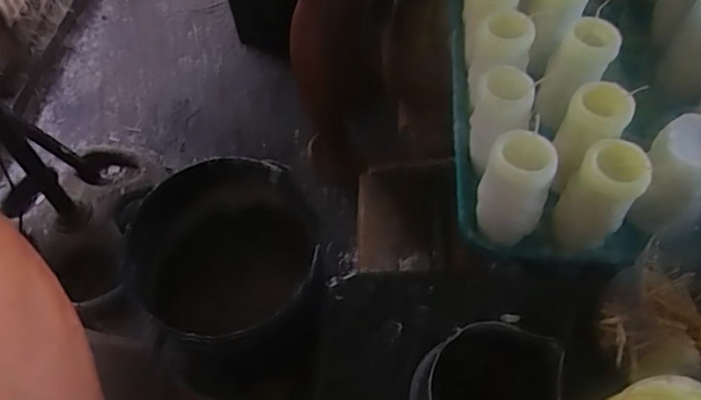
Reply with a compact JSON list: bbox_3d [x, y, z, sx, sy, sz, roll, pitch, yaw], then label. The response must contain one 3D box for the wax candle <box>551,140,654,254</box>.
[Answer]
[{"bbox_3d":[0.213,-0.001,0.484,0.053,0.105,0.049,34,65,21],"label":"wax candle"}]

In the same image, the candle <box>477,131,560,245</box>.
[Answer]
[{"bbox_3d":[0.139,-0.010,0.489,0.052,0.105,0.051,0,58,2],"label":"candle"}]

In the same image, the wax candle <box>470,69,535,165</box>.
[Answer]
[{"bbox_3d":[0.138,-0.076,0.531,0.047,0.099,0.046,4,59,5],"label":"wax candle"}]

